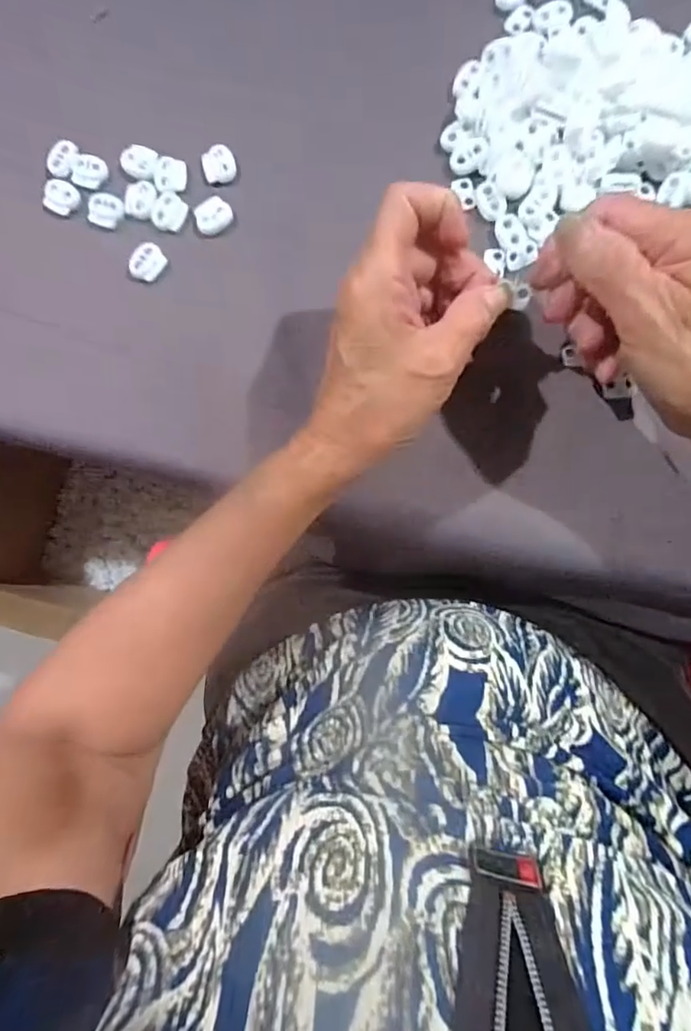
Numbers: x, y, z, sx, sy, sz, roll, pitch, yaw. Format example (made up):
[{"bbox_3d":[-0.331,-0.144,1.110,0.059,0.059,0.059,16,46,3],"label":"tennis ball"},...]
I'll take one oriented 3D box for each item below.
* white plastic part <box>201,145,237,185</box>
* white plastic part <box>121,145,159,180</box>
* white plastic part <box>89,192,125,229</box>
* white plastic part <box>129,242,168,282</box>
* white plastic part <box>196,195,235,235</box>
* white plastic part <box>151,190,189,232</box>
[{"bbox_3d":[-0.076,-0.212,0.324,0.020,0.006,0.020,0,87,4],"label":"white plastic part"},{"bbox_3d":[-0.125,-0.215,0.326,0.022,0.004,0.021,16,88,4],"label":"white plastic part"},{"bbox_3d":[-0.147,-0.187,0.328,0.020,0.006,0.019,24,88,5],"label":"white plastic part"},{"bbox_3d":[-0.120,-0.153,0.324,0.020,0.004,0.022,42,90,5],"label":"white plastic part"},{"bbox_3d":[-0.080,-0.181,0.322,0.023,0.004,0.018,-39,85,1],"label":"white plastic part"},{"bbox_3d":[-0.106,-0.184,0.323,0.020,0.004,0.024,15,88,4],"label":"white plastic part"}]

